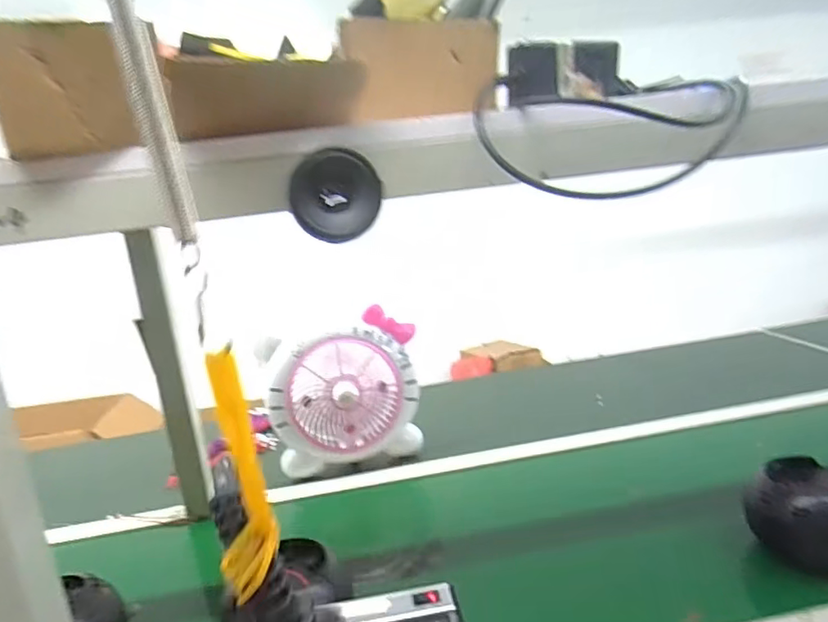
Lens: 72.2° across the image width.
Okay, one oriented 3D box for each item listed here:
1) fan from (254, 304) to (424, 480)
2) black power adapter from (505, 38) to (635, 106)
[{"bbox_3d":[-0.117,0.143,0.966,0.239,0.237,0.100,-12,14,-19],"label":"fan"},{"bbox_3d":[0.124,-0.192,0.456,0.092,0.042,0.031,-11,13,-17],"label":"black power adapter"}]

